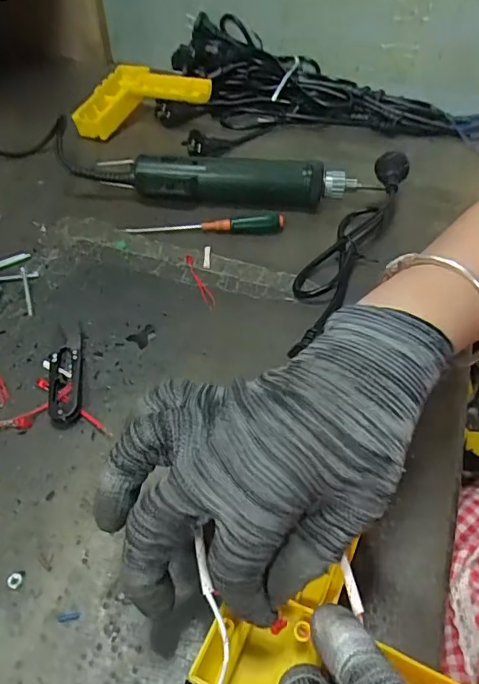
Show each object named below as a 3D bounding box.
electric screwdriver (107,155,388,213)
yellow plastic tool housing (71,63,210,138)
[{"bbox_3d":[-0.002,-0.158,0.487,0.262,0.040,0.035,4,47,2],"label":"electric screwdriver"},{"bbox_3d":[-0.127,-0.310,0.617,0.159,0.048,0.108,-12,49,-13],"label":"yellow plastic tool housing"}]

